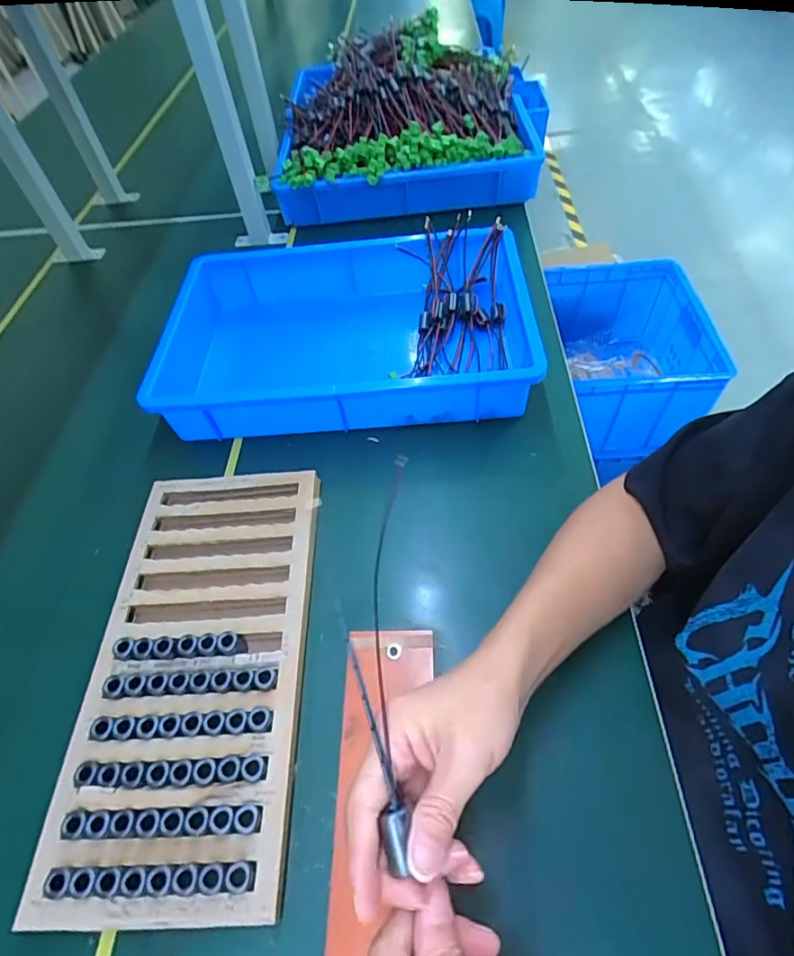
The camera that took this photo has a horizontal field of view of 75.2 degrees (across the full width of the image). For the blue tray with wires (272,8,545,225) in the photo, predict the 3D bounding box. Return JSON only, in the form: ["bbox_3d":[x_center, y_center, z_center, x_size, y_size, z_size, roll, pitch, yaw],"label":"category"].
[{"bbox_3d":[0.012,-0.549,0.802,0.382,0.201,0.259,-4,53,2],"label":"blue tray with wires"}]

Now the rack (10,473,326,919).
[{"bbox_3d":[-0.165,0.148,0.440,0.172,0.028,0.351,-2,53,3],"label":"rack"}]

